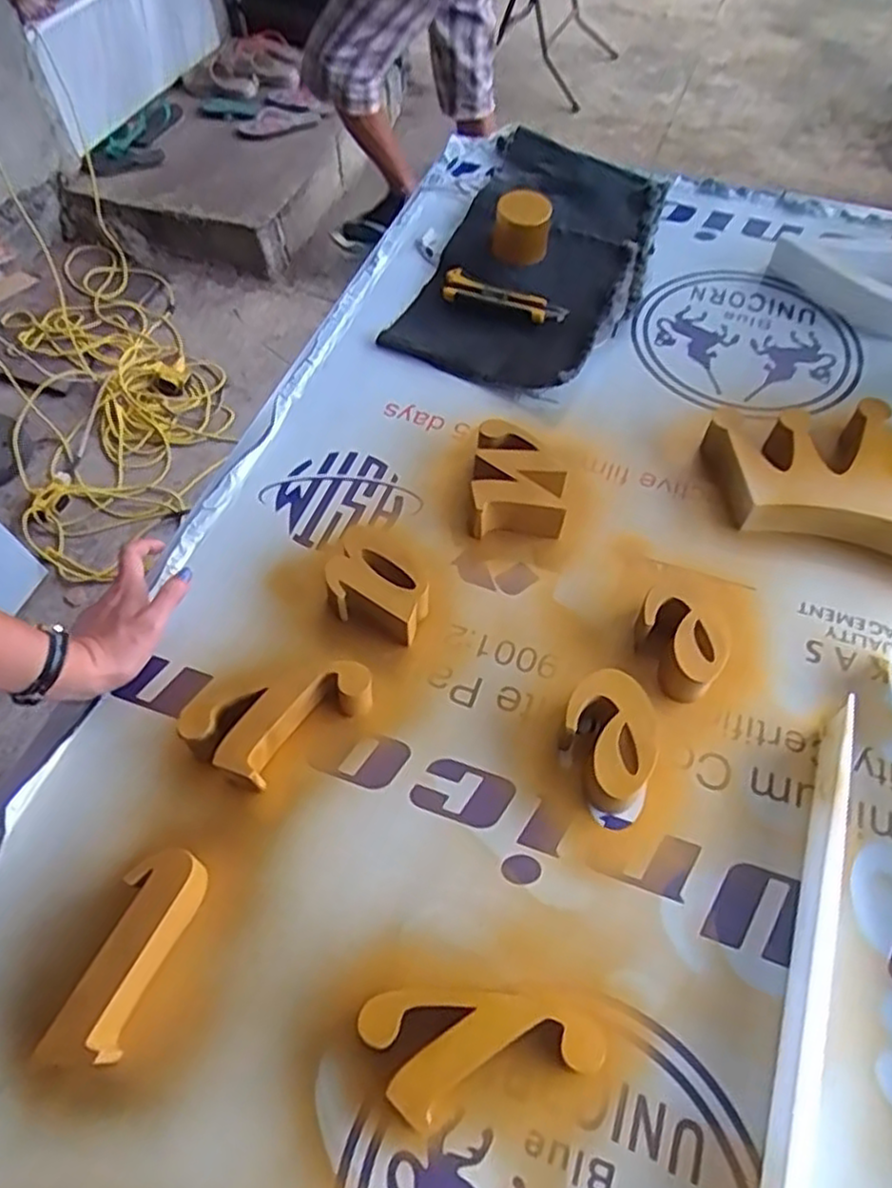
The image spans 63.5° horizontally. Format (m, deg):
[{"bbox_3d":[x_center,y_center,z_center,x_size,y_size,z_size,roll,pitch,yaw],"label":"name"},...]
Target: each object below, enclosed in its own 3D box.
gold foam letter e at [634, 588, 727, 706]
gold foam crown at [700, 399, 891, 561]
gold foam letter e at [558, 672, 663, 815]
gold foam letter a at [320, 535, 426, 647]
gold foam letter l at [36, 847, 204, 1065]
[{"bbox_3d":[0.182,0.037,0.567,0.069,0.044,0.076,21,60,13],"label":"gold foam letter e"},{"bbox_3d":[0.374,-0.100,0.651,0.283,0.047,0.156,19,61,10],"label":"gold foam crown"},{"bbox_3d":[0.116,0.105,0.523,0.065,0.046,0.093,10,58,7],"label":"gold foam letter e"},{"bbox_3d":[-0.056,-0.006,0.595,0.088,0.046,0.066,23,60,14],"label":"gold foam letter a"},{"bbox_3d":[-0.194,0.225,0.448,0.039,0.047,0.129,18,59,11],"label":"gold foam letter l"}]

